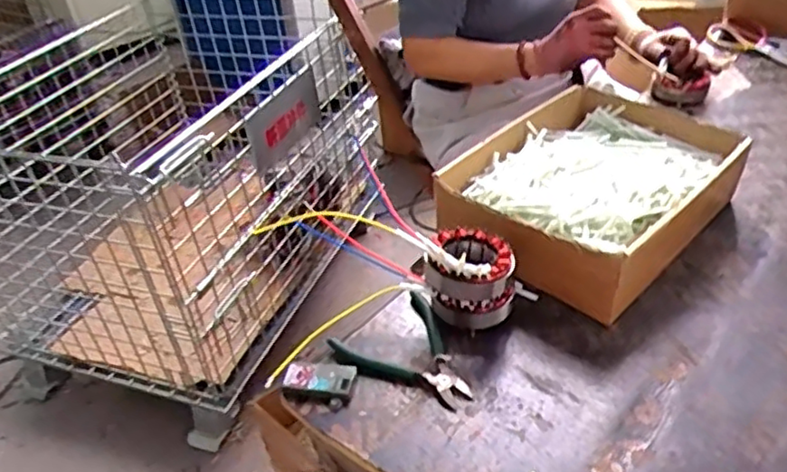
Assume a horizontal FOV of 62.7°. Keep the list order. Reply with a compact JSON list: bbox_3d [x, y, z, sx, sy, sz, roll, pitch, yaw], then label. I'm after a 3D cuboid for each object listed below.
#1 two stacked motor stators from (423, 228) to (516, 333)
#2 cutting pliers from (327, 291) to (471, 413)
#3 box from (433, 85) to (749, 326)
[{"bbox_3d":[0.082,0.046,0.664,0.083,0.092,0.082,8,39,18],"label":"two stacked motor stators"},{"bbox_3d":[0.022,0.118,0.635,0.108,0.021,0.135,-30,43,-29],"label":"cutting pliers"},{"bbox_3d":[0.240,-0.055,0.781,0.336,0.095,0.247,-33,44,-31],"label":"box"}]

